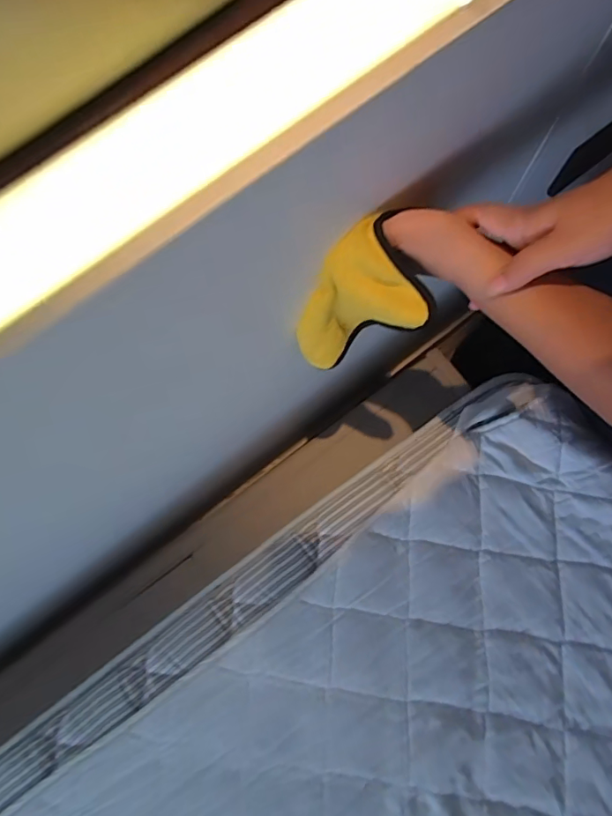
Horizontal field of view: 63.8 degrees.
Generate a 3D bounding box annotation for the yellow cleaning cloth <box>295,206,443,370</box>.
[{"bbox_3d":[0.048,-0.081,0.454,0.093,0.147,0.088,-39,80,-8],"label":"yellow cleaning cloth"}]

